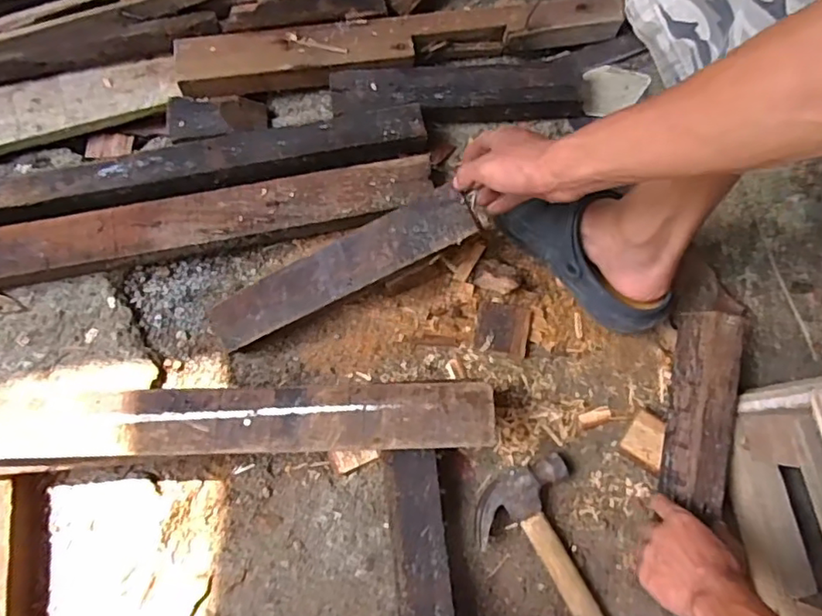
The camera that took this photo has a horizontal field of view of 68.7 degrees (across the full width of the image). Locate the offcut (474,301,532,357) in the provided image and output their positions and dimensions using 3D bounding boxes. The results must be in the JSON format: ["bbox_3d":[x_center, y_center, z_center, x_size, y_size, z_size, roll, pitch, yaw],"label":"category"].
[{"bbox_3d":[0.108,0.024,0.706,0.062,0.021,0.056,9,76,0],"label":"offcut"}]

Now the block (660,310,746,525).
[{"bbox_3d":[0.315,0.108,0.650,0.051,0.057,0.204,9,85,1],"label":"block"}]

